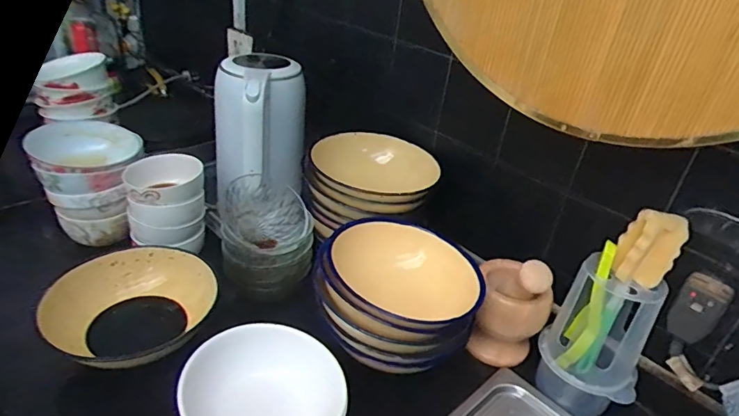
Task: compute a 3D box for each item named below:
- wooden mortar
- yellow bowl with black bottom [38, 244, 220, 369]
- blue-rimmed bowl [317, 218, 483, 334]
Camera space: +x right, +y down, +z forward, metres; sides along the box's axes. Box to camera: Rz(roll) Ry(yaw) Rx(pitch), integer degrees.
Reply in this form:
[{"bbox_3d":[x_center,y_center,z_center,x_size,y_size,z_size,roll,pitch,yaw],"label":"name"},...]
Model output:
[{"bbox_3d":[0.184,0.124,0.638,0.092,0.154,0.083,17,33,16],"label":"wooden mortar"},{"bbox_3d":[-0.282,0.125,0.598,0.174,0.061,0.179,7,31,0],"label":"yellow bowl with black bottom"},{"bbox_3d":[0.043,0.085,0.600,0.184,0.059,0.160,30,38,32],"label":"blue-rimmed bowl"}]

